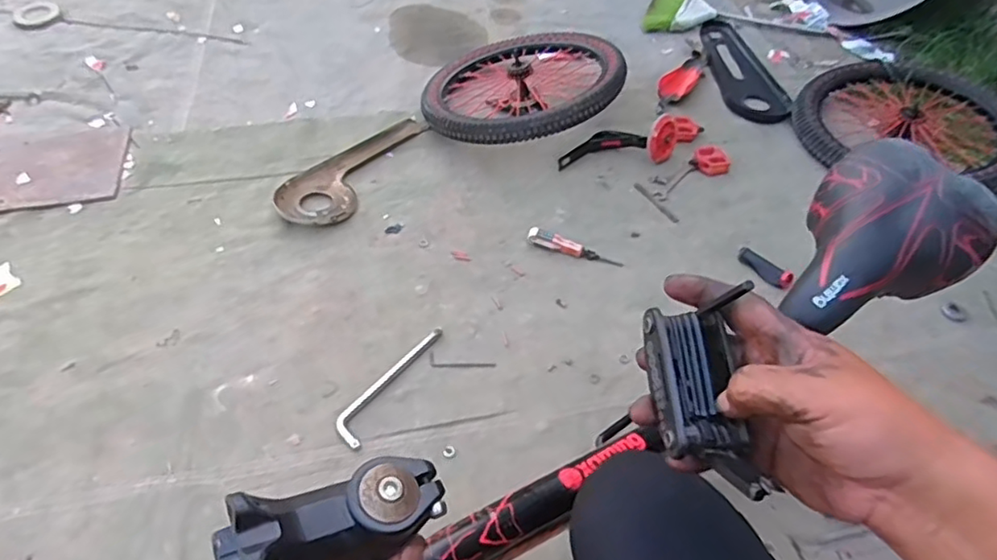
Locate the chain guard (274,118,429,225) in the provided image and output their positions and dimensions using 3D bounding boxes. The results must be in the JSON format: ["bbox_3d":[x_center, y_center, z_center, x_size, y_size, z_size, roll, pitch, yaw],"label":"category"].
[{"bbox_3d":[-0.321,-0.260,1.374,0.164,0.023,0.434,26,52,15],"label":"chain guard"}]

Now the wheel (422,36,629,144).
[{"bbox_3d":[0.057,-0.477,1.508,0.488,0.093,0.488,-9,41,8],"label":"wheel"}]

